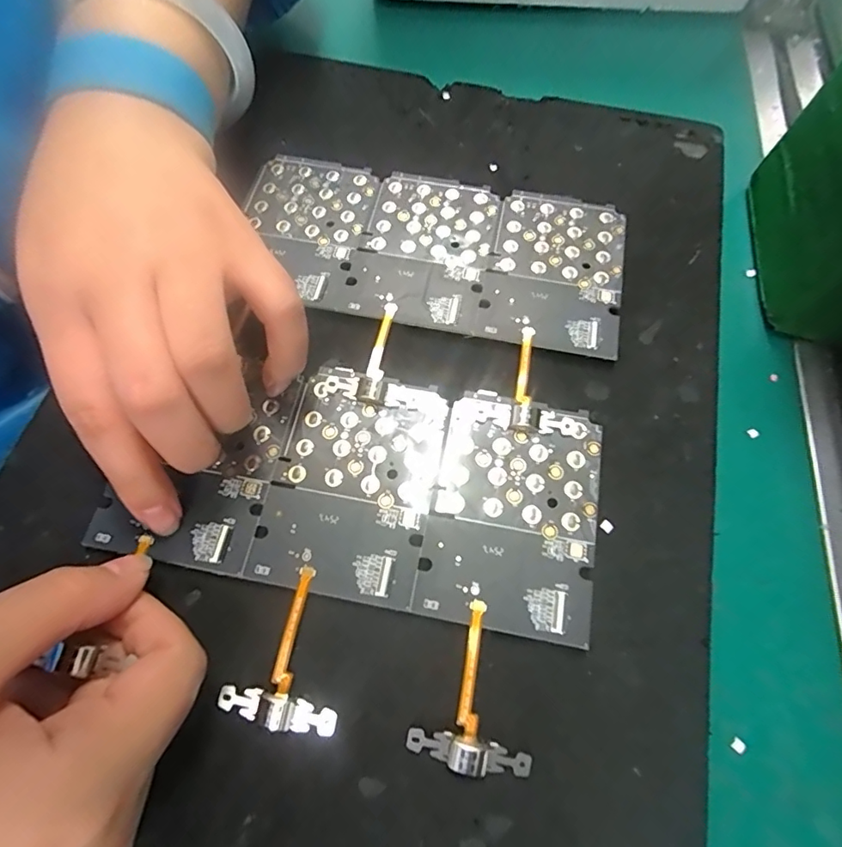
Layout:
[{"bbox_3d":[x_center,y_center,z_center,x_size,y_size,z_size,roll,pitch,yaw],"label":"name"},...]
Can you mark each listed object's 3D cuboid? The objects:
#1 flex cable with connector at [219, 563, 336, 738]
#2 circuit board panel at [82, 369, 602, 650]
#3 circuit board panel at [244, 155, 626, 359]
[{"bbox_3d":[-0.040,0.069,0.156,0.035,0.005,0.045,10,67,2],"label":"flex cable with connector"},{"bbox_3d":[-0.021,0.020,0.174,0.157,0.010,0.075,11,67,2],"label":"circuit board panel"},{"bbox_3d":[0.003,-0.076,0.214,0.161,0.006,0.078,12,67,4],"label":"circuit board panel"}]

